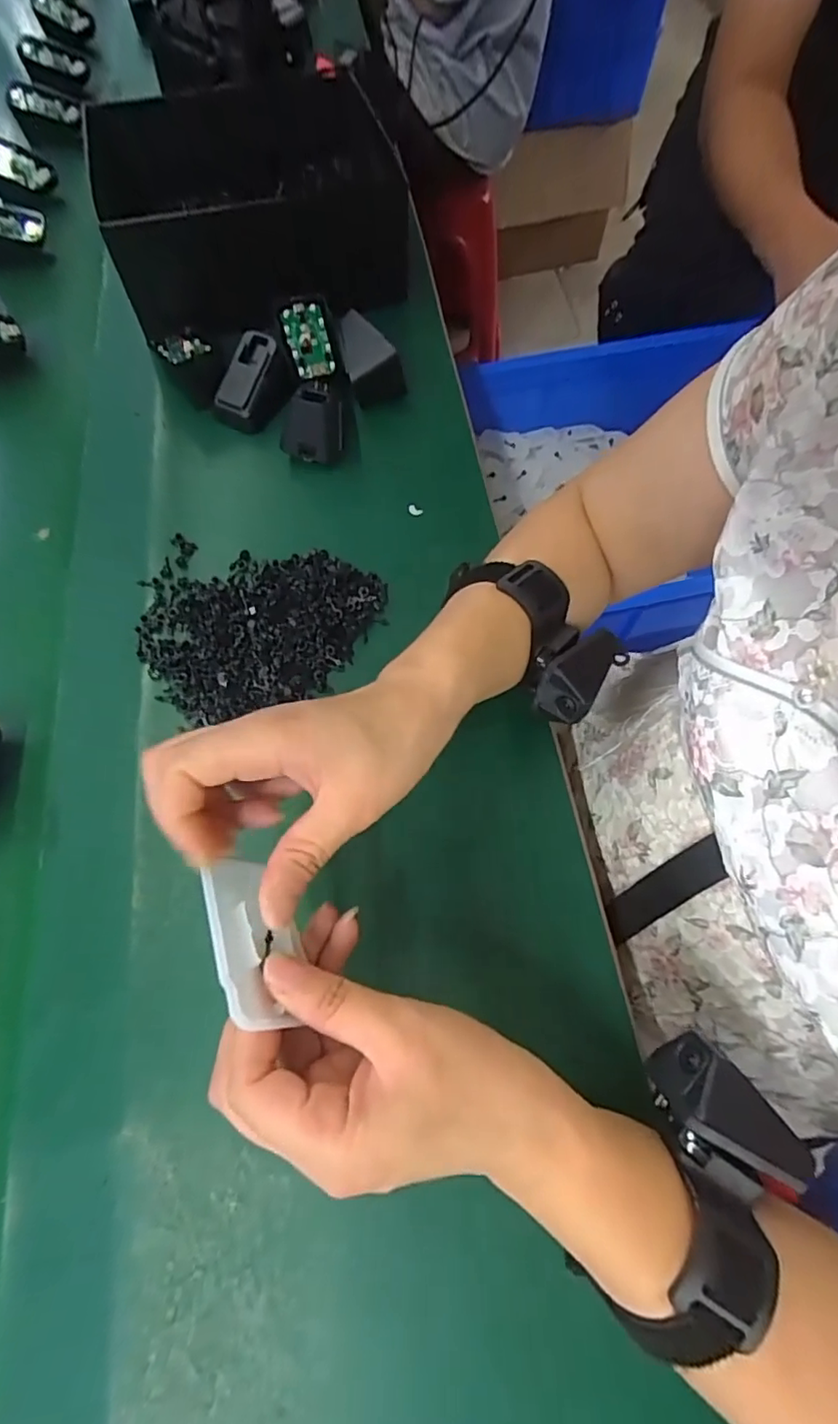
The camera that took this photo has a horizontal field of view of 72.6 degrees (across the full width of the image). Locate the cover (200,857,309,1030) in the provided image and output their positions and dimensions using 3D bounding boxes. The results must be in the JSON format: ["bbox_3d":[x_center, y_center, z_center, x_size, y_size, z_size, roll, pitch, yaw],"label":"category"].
[{"bbox_3d":[-0.063,0.086,0.220,0.034,0.006,0.064,8,41,-40],"label":"cover"}]

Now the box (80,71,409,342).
[{"bbox_3d":[-0.142,-0.433,0.487,0.237,0.084,0.204,-10,64,-5],"label":"box"}]

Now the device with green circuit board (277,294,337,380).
[{"bbox_3d":[-0.089,-0.299,0.458,0.038,0.013,0.071,-11,87,2],"label":"device with green circuit board"}]

